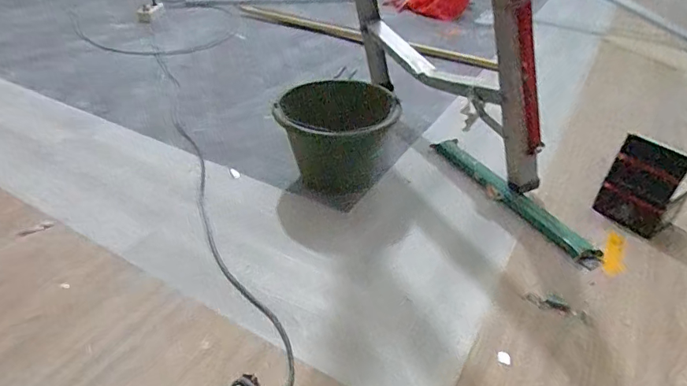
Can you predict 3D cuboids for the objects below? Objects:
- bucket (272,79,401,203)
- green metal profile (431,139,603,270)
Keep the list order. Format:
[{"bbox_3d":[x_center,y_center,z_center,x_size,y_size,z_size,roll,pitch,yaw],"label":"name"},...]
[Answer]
[{"bbox_3d":[-0.012,-0.114,0.947,0.237,0.156,0.239,0,38,0],"label":"bucket"},{"bbox_3d":[0.333,0.001,0.904,0.065,0.025,0.422,-19,42,-23],"label":"green metal profile"}]

